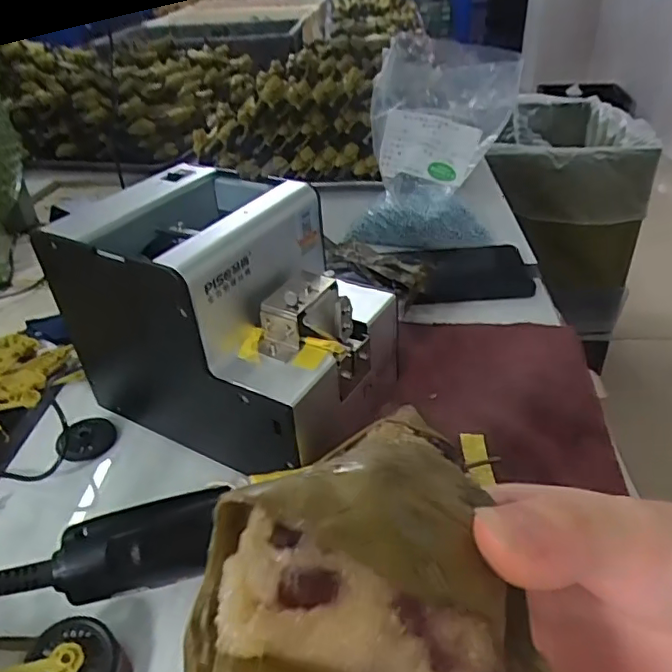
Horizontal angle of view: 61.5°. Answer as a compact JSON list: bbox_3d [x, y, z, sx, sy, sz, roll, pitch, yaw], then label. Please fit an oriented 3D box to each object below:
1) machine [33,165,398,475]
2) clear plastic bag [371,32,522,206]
[{"bbox_3d":[-0.068,-0.014,0.371,0.179,0.144,0.123,17,41,27],"label":"machine"},{"bbox_3d":[0.118,-0.243,0.601,0.152,0.124,0.159,3,35,9],"label":"clear plastic bag"}]

